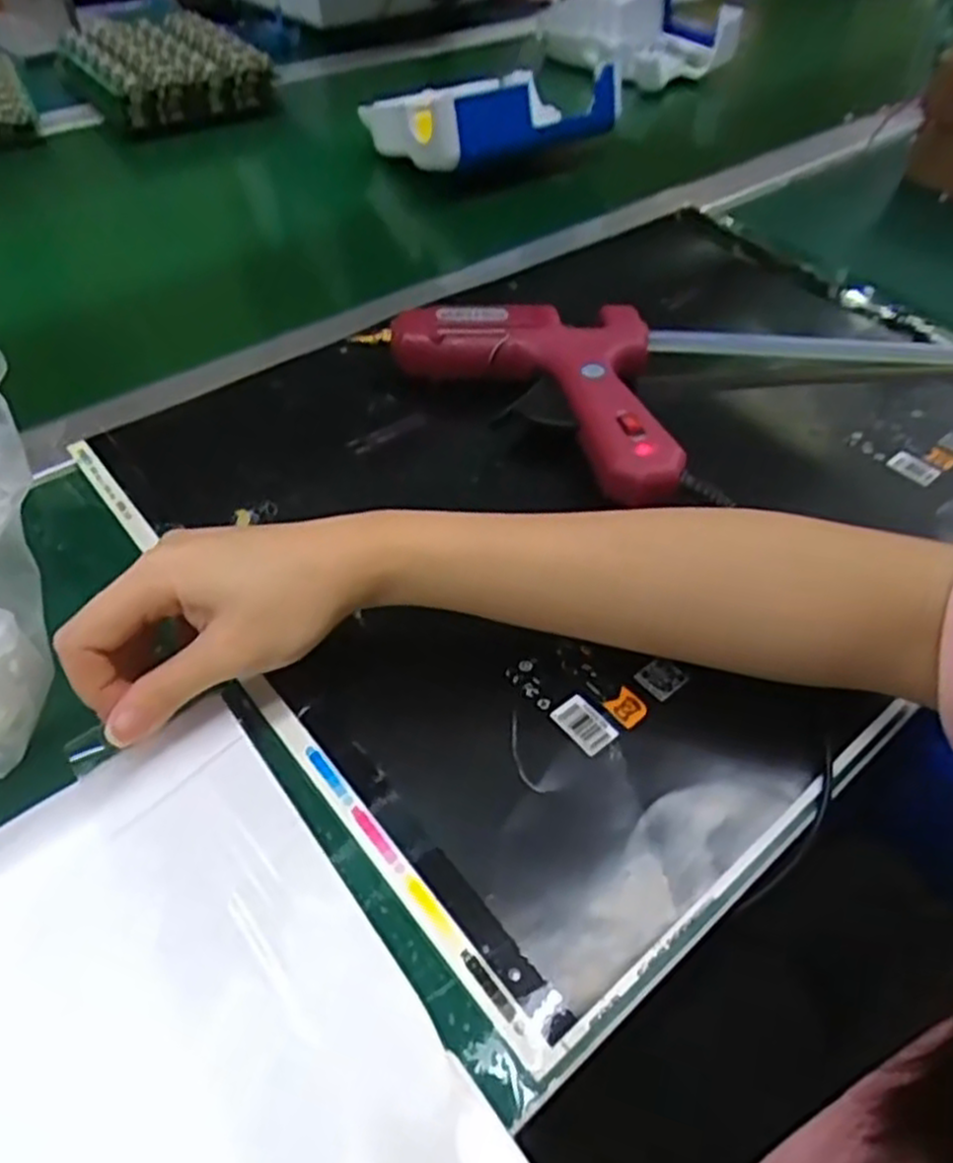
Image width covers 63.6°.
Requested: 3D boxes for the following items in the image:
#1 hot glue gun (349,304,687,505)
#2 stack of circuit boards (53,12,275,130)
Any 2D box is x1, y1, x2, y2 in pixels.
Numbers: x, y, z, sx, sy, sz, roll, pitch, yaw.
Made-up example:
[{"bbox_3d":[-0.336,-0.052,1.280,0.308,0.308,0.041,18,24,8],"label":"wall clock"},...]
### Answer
[{"bbox_3d":[0.045,-0.122,0.436,0.198,0.035,0.118,32,54,22],"label":"hot glue gun"},{"bbox_3d":[-0.304,-0.493,0.739,0.152,0.043,0.200,-27,56,-25],"label":"stack of circuit boards"}]

